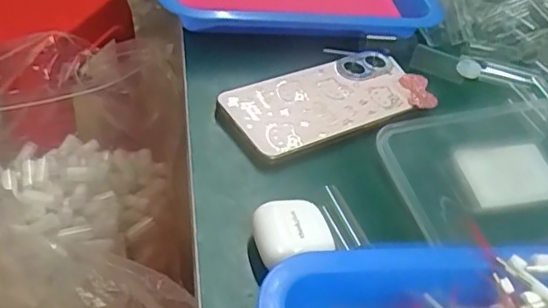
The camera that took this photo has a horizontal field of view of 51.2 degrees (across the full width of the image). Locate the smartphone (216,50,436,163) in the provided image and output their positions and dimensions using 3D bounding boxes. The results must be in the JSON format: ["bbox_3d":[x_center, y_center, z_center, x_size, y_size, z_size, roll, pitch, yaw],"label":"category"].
[{"bbox_3d":[0.045,-0.044,0.447,0.170,0.015,0.078,-18,51,-28],"label":"smartphone"}]

